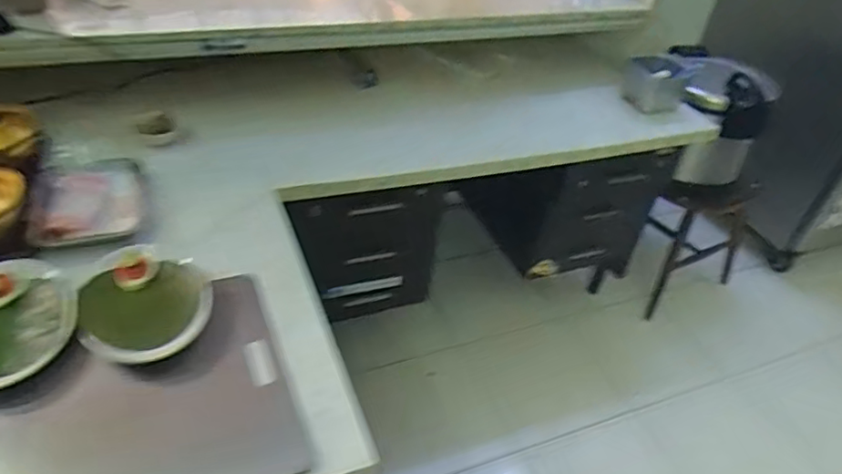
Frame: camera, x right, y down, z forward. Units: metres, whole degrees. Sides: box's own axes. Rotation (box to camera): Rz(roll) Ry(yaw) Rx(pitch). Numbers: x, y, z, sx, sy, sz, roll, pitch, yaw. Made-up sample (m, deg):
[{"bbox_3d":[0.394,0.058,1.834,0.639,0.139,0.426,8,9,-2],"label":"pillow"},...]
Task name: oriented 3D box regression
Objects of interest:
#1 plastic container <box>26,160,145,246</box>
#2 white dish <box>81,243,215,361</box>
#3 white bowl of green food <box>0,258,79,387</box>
[{"bbox_3d":[-0.632,-0.074,1.144,0.194,0.035,0.243,-12,43,-22],"label":"plastic container"},{"bbox_3d":[-0.446,0.108,0.974,0.193,0.052,0.240,-22,48,-31],"label":"white dish"},{"bbox_3d":[-0.626,0.120,0.898,0.193,0.046,0.232,-6,41,-15],"label":"white bowl of green food"}]

